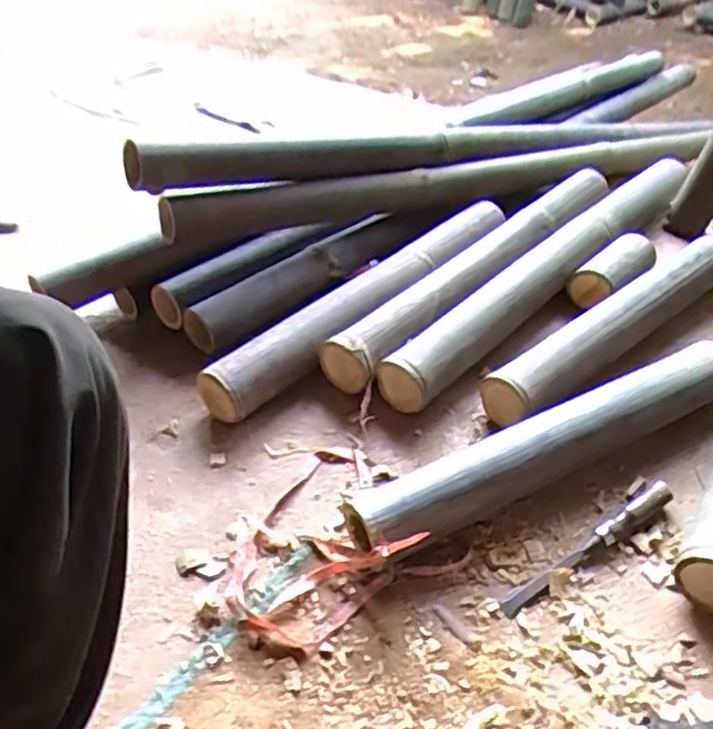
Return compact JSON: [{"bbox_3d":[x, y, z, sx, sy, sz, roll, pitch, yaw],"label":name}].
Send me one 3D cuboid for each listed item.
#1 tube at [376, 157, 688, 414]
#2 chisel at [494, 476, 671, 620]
[{"bbox_3d":[0.316,-0.153,1.099,0.078,0.078,0.793,31,49,32],"label":"tube"},{"bbox_3d":[0.246,0.190,0.734,0.243,0.025,0.020,-24,45,-25],"label":"chisel"}]

